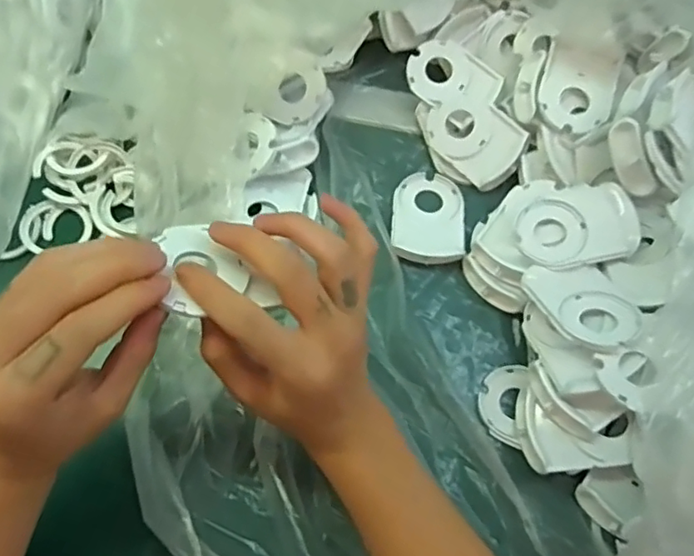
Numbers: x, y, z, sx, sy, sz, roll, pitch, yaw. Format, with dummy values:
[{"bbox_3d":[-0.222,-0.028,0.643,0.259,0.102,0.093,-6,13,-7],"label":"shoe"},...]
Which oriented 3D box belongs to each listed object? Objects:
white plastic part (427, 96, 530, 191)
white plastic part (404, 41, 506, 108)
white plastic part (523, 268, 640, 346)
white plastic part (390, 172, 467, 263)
[{"bbox_3d":[0.105,-0.116,0.491,0.079,0.013,0.057,41,101,11],"label":"white plastic part"},{"bbox_3d":[0.089,-0.169,0.503,0.076,0.012,0.055,39,71,13],"label":"white plastic part"},{"bbox_3d":[0.161,0.020,0.401,0.057,0.014,0.076,-12,45,-9],"label":"white plastic part"},{"bbox_3d":[0.065,-0.051,0.473,0.057,0.009,0.081,4,67,-1],"label":"white plastic part"}]

